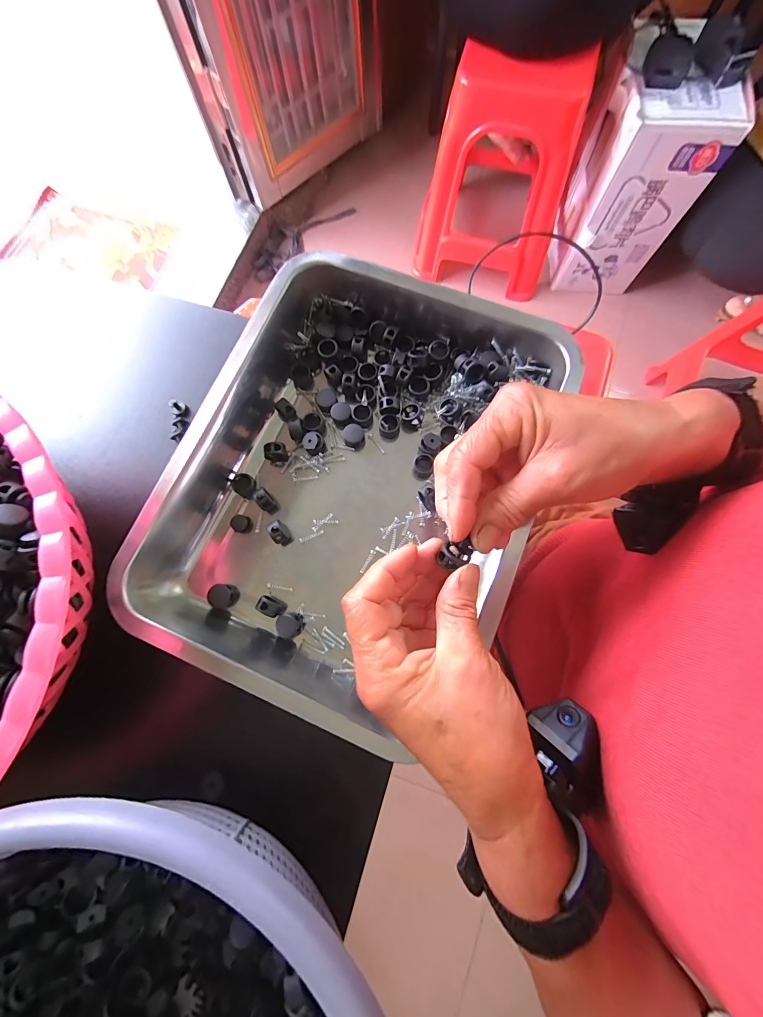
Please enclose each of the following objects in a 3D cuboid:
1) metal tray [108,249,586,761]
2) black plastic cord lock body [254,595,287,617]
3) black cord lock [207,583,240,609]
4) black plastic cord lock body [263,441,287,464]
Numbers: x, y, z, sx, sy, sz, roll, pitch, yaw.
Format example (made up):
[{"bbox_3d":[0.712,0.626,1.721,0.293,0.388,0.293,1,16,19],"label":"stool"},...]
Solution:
[{"bbox_3d":[-0.026,-0.028,0.280,0.278,0.061,0.300,24,79,6],"label":"metal tray"},{"bbox_3d":[-0.079,0.071,0.267,0.020,0.015,0.012,22,78,6],"label":"black plastic cord lock body"},{"bbox_3d":[-0.118,0.065,0.276,0.019,0.011,0.017,3,77,2],"label":"black cord lock"},{"bbox_3d":[-0.084,-0.045,0.293,0.016,0.014,0.012,-8,77,-1],"label":"black plastic cord lock body"}]

